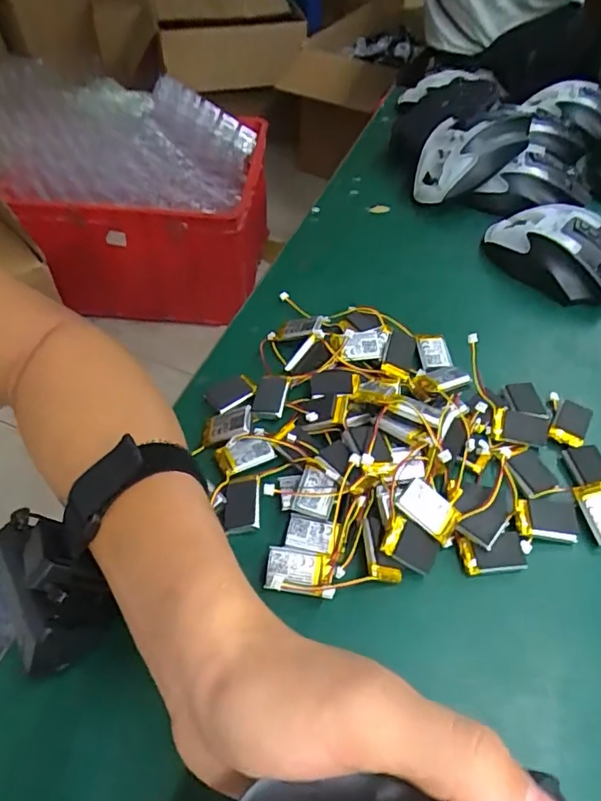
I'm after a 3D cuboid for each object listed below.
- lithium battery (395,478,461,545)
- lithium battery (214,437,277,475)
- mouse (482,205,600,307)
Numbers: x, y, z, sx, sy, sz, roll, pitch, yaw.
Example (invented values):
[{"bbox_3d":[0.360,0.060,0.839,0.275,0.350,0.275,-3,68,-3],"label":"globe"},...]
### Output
[{"bbox_3d":[0.065,0.056,0.275,0.032,0.006,0.019,37,79,10],"label":"lithium battery"},{"bbox_3d":[-0.033,0.030,0.316,0.032,0.004,0.018,-17,53,-16],"label":"lithium battery"},{"bbox_3d":[0.201,-0.117,0.417,0.115,0.041,0.065,23,53,16],"label":"mouse"}]

